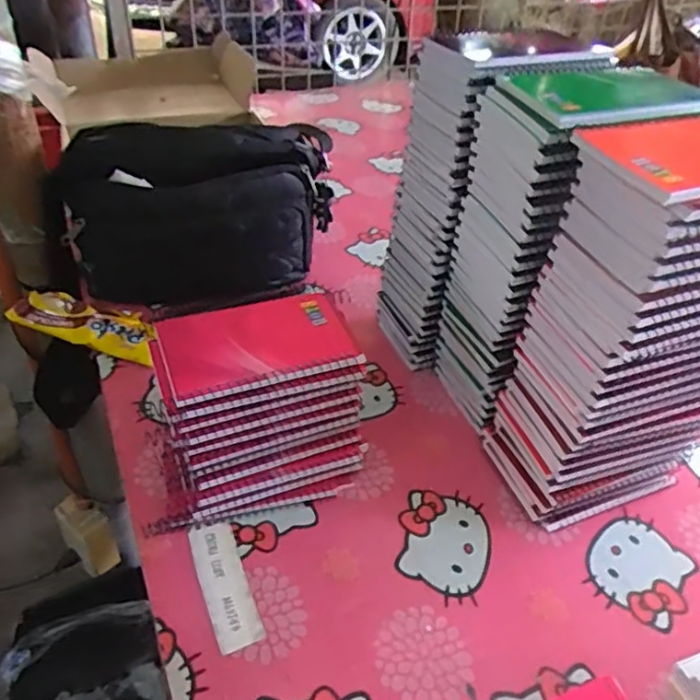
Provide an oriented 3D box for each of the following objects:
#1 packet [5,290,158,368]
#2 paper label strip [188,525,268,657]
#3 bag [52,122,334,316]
[{"bbox_3d":[-0.255,-0.027,0.629,0.149,0.035,0.054,14,42,10],"label":"packet"},{"bbox_3d":[-0.089,0.168,0.452,0.031,0.004,0.095,-14,44,-20],"label":"paper label strip"},{"bbox_3d":[-0.159,-0.144,0.672,0.282,0.166,0.101,-6,42,-12],"label":"bag"}]

